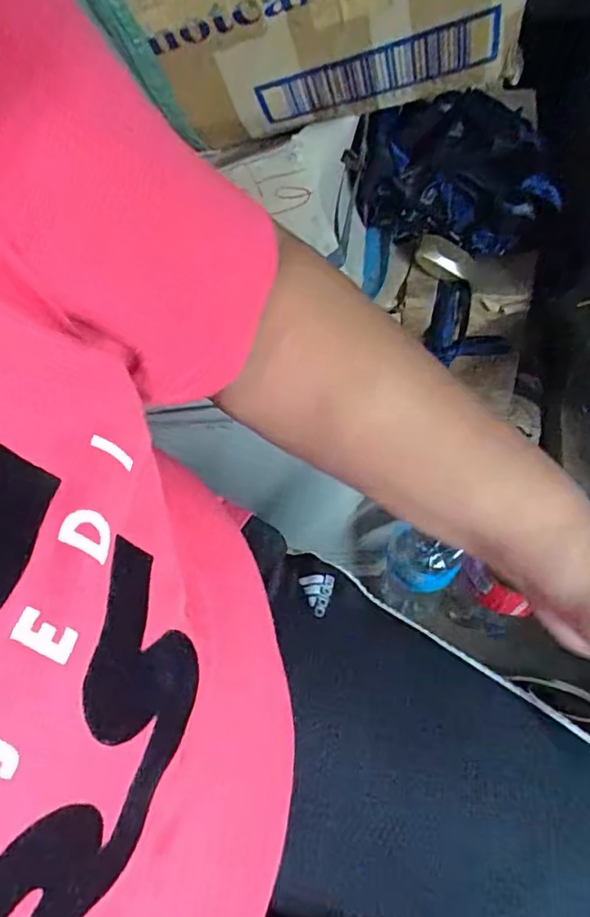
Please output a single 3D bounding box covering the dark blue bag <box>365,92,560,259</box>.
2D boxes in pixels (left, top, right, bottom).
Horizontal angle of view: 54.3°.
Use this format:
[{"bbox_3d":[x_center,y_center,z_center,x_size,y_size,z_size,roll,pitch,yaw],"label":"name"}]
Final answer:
[{"bbox_3d":[0.139,-0.237,0.489,0.157,0.116,0.043,1,60,5],"label":"dark blue bag"}]

